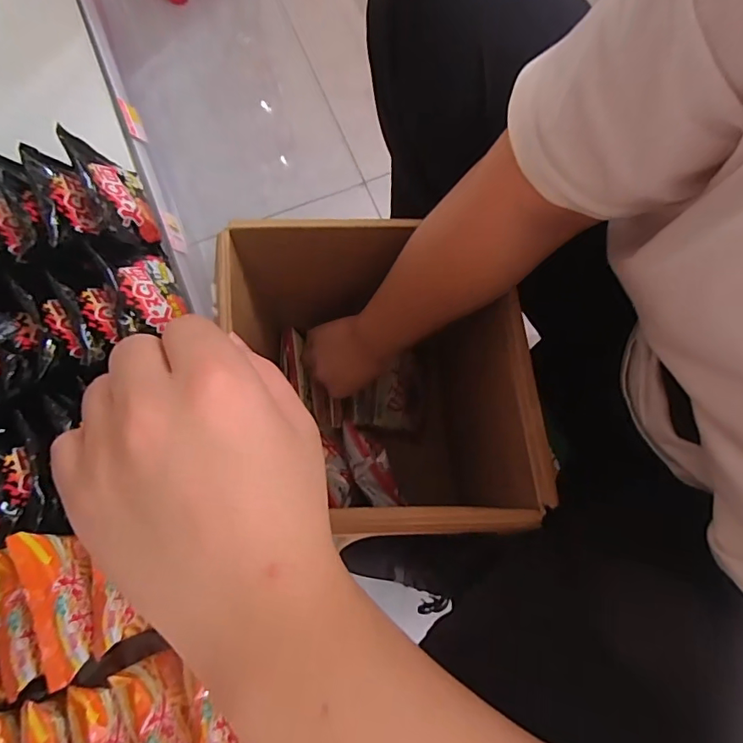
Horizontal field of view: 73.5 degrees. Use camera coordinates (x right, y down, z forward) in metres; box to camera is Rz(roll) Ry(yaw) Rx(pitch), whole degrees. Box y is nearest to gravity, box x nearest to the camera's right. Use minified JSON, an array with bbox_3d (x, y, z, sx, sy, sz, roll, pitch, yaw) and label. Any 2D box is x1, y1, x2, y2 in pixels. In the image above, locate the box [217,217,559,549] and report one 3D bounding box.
[{"bbox_3d":[0.000,0.028,0.549,0.268,0.292,0.271,-2,75,-1],"label":"box"}]

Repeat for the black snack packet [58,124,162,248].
[{"bbox_3d":[-0.338,-0.231,0.652,0.040,0.114,0.159,-38,75,22],"label":"black snack packet"}]

